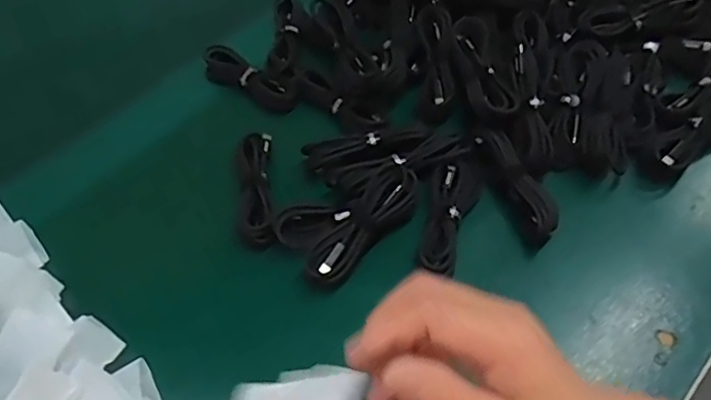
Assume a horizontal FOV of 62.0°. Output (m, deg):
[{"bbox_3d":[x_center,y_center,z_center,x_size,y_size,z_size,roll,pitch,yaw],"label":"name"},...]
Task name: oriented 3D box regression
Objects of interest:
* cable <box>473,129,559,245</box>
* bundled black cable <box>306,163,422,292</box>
[{"bbox_3d":[0.127,-0.016,0.467,0.024,0.038,0.104,-17,55,-8],"label":"cable"},{"bbox_3d":[0.006,0.018,0.451,0.036,0.029,0.108,35,64,26],"label":"bundled black cable"}]

